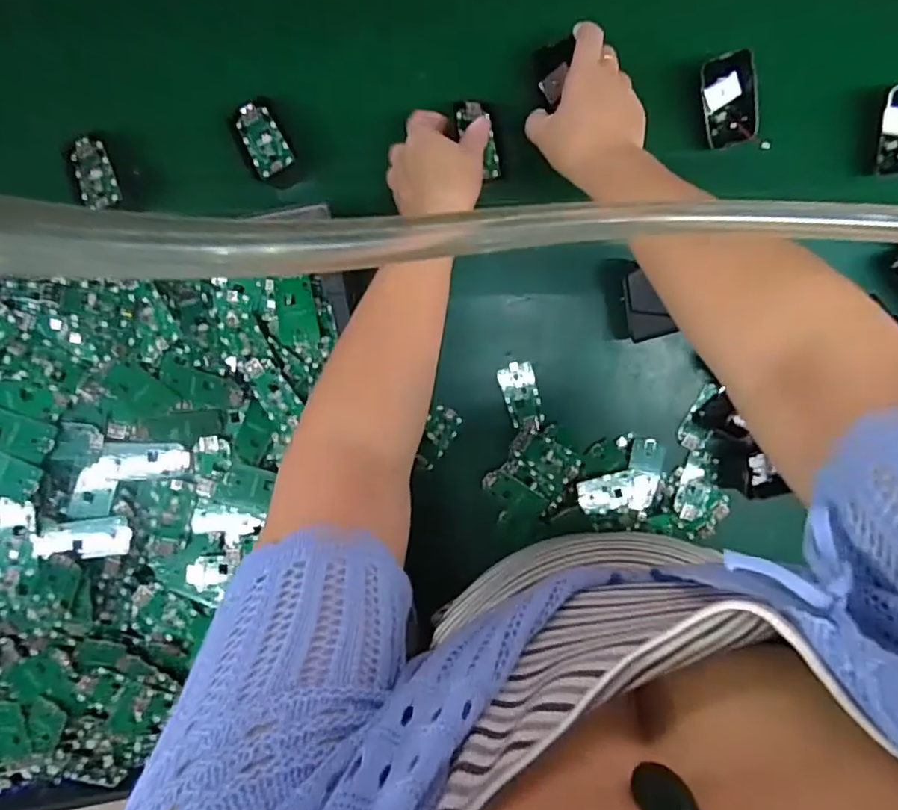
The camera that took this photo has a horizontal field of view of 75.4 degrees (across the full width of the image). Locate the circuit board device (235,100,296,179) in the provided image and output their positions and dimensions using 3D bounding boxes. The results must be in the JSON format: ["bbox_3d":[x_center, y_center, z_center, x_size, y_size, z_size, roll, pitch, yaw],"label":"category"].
[{"bbox_3d":[-0.154,-0.222,0.480,0.033,0.007,0.069,-26,81,3],"label":"circuit board device"}]

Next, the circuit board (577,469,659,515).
[{"bbox_3d":[0.157,0.080,0.536,0.076,0.013,0.037,-2,99,-1],"label":"circuit board"}]

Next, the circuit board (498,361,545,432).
[{"bbox_3d":[0.067,-0.007,0.530,0.032,0.007,0.060,-14,99,1],"label":"circuit board"}]

